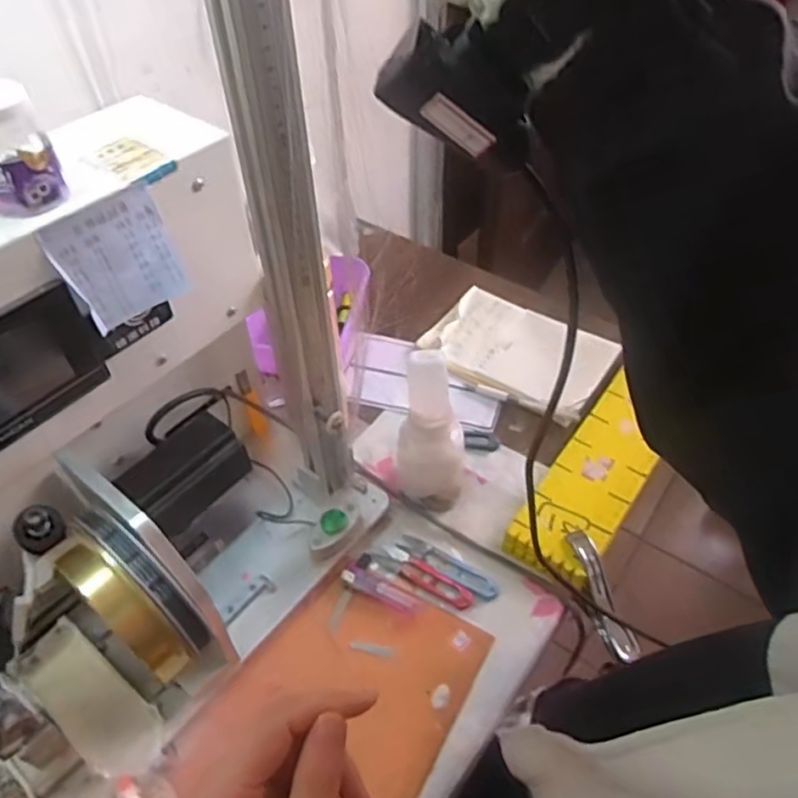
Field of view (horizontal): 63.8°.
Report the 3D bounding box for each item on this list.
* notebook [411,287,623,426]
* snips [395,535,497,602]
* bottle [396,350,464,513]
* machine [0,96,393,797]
[{"bbox_3d":[0.142,-0.057,0.767,0.213,0.021,0.144,27,53,24],"label":"notebook"},{"bbox_3d":[0.046,0.152,0.591,0.103,0.010,0.024,28,54,24],"label":"snips"},{"bbox_3d":[0.032,0.036,0.583,0.063,0.173,0.052,4,48,4],"label":"bottle"},{"bbox_3d":[-0.200,0.045,0.455,0.239,0.331,0.347,23,52,21],"label":"machine"}]

